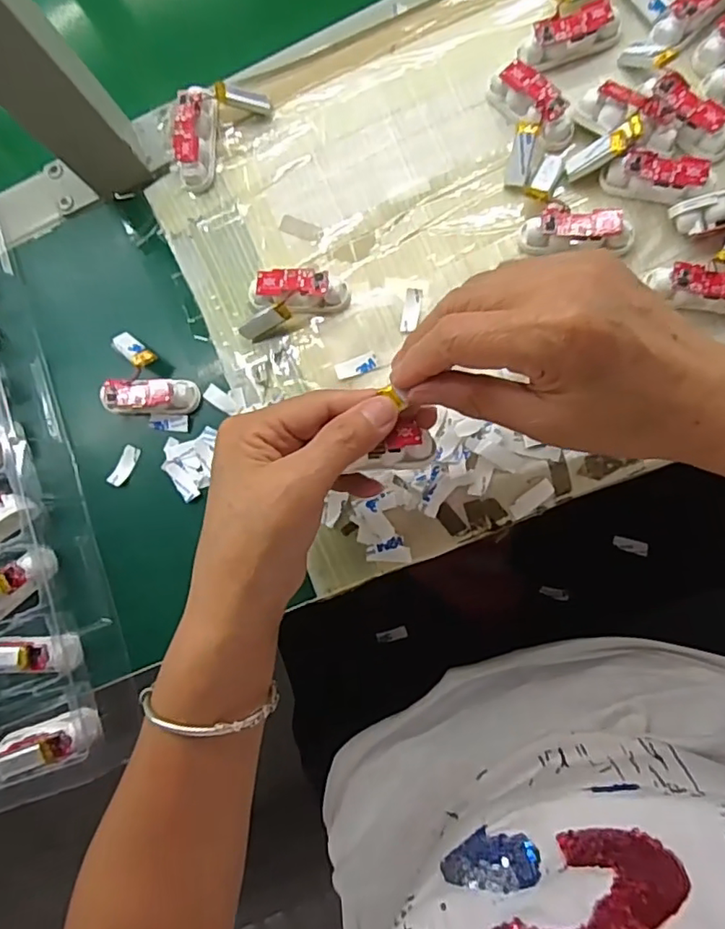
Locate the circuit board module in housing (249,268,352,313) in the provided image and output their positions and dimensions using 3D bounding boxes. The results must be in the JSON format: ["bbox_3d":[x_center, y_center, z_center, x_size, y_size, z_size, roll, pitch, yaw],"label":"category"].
[{"bbox_3d":[-0.040,-0.106,0.352,0.061,0.019,0.021,5,84,9],"label":"circuit board module in housing"}]

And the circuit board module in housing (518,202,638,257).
[{"bbox_3d":[0.125,-0.135,0.329,0.063,0.018,0.020,6,84,9],"label":"circuit board module in housing"}]

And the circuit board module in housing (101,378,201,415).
[{"bbox_3d":[-0.135,-0.043,0.361,0.060,0.017,0.020,-1,83,8],"label":"circuit board module in housing"}]

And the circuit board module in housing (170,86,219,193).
[{"bbox_3d":[-0.107,-0.207,0.366,0.021,0.023,0.056,1,83,9],"label":"circuit board module in housing"}]

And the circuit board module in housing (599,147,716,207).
[{"bbox_3d":[0.168,-0.164,0.329,0.058,0.021,0.018,17,87,20],"label":"circuit board module in housing"}]

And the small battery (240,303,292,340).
[{"bbox_3d":[-0.060,-0.088,0.353,0.034,0.005,0.012,-22,122,24],"label":"small battery"}]

